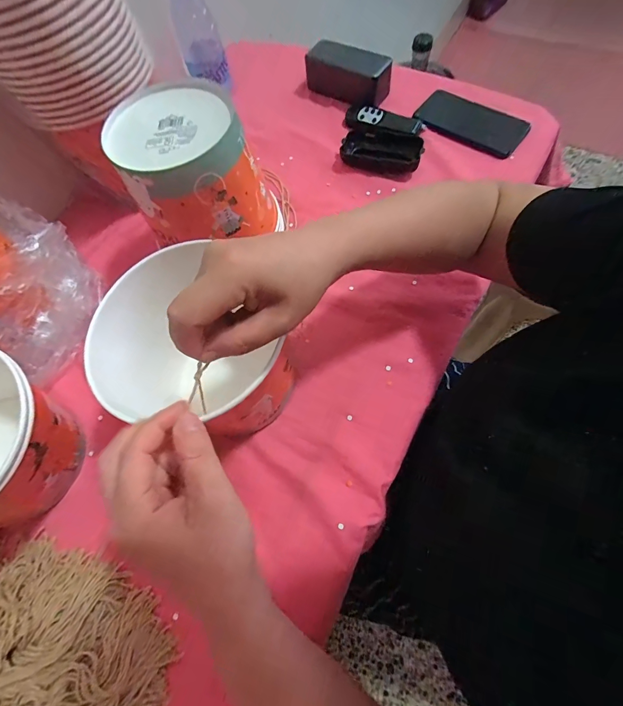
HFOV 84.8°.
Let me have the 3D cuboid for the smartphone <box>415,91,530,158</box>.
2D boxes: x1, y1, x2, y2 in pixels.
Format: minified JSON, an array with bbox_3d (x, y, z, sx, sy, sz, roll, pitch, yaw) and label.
[{"bbox_3d":[0.240,-0.348,0.510,0.151,0.010,0.089,36,77,18],"label":"smartphone"}]

